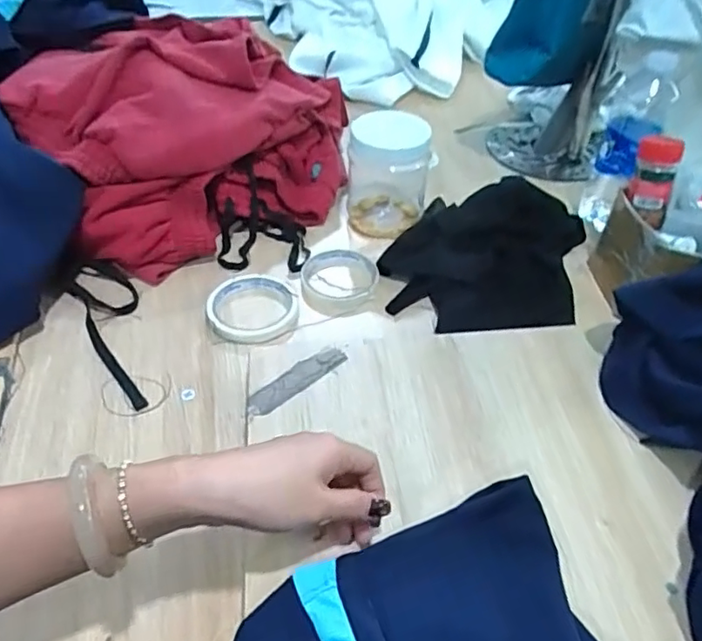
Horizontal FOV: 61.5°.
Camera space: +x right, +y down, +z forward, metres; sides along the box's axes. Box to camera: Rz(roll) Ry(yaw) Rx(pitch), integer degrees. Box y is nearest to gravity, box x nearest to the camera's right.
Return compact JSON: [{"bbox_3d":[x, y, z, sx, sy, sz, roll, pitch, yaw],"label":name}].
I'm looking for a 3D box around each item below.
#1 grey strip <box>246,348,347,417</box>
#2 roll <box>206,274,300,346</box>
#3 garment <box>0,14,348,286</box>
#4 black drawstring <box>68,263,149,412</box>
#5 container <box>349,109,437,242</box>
[{"bbox_3d":[-0.048,0.052,0.513,0.099,0.004,0.026,-32,56,-28],"label":"grey strip"},{"bbox_3d":[-0.104,-0.015,0.630,0.094,0.011,0.100,1,46,-1],"label":"roll"},{"bbox_3d":[-0.199,-0.239,0.739,0.366,0.164,0.322,-24,51,-23],"label":"garment"},{"bbox_3d":[-0.235,0.006,0.605,0.062,0.017,0.210,-24,51,-23],"label":"black drawstring"},{"bbox_3d":[0.045,-0.181,0.719,0.094,0.122,0.098,2,46,0],"label":"container"}]

